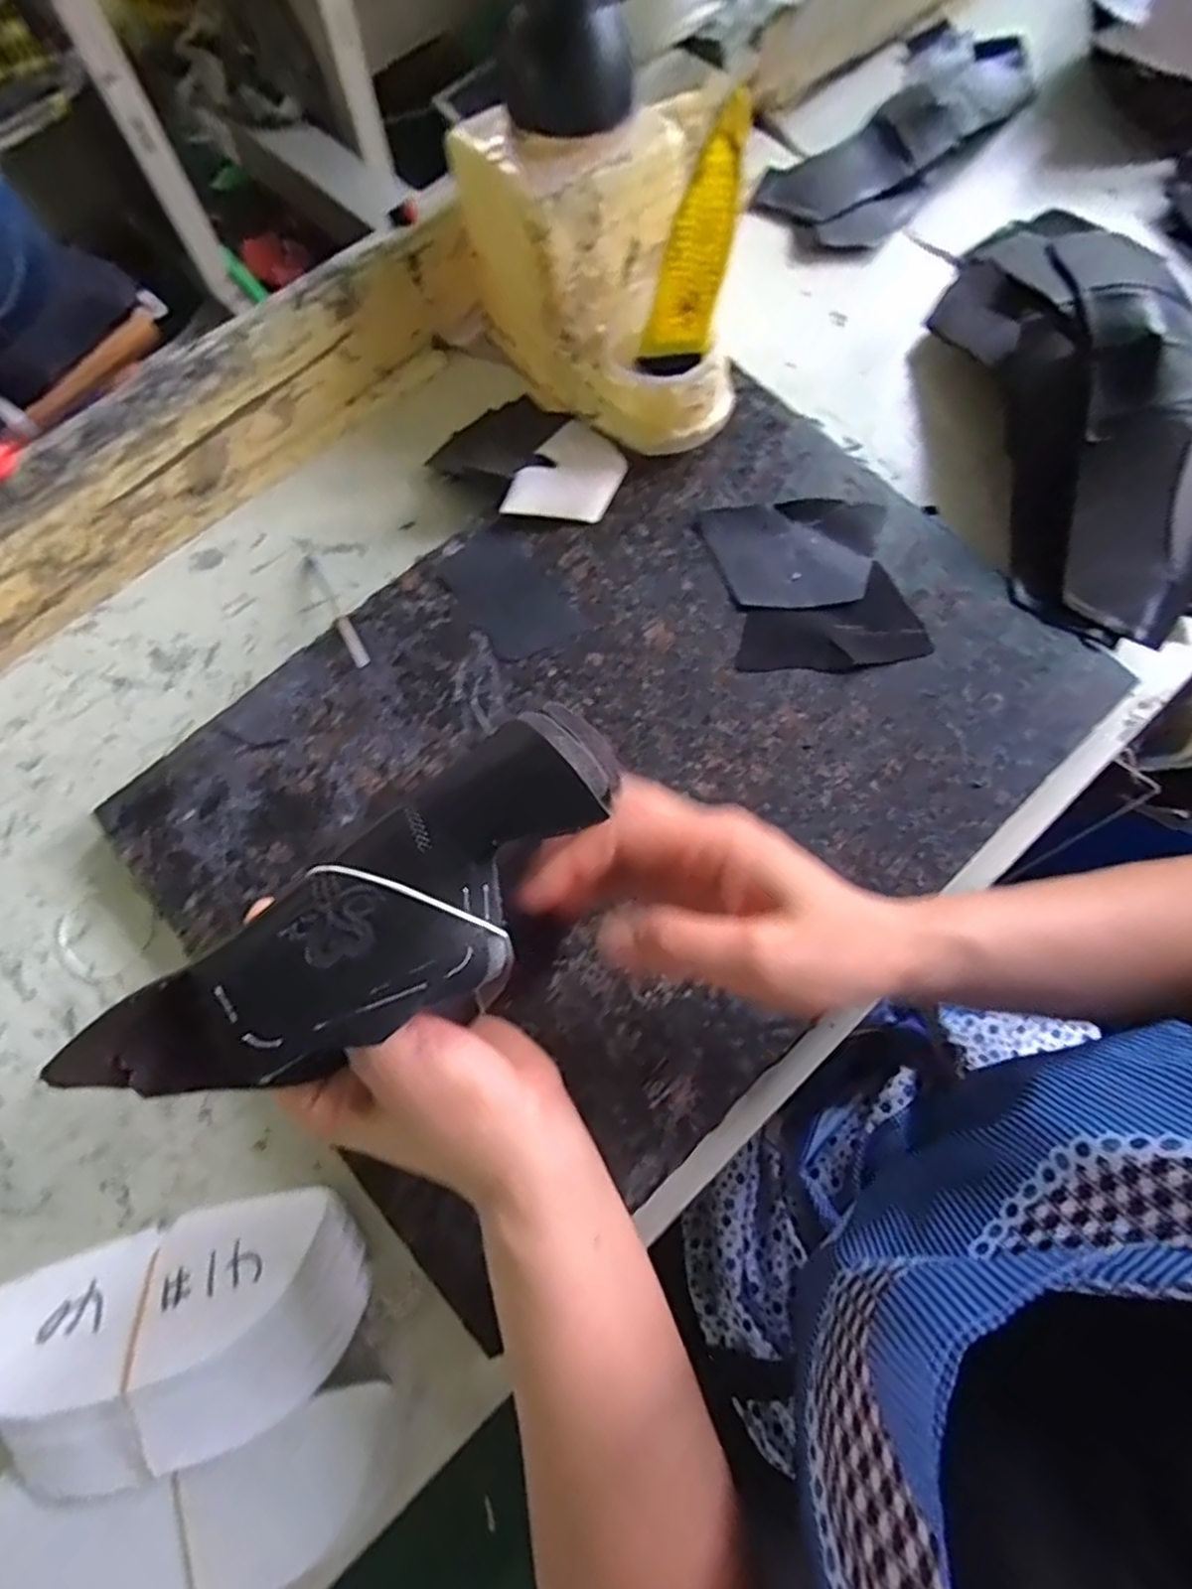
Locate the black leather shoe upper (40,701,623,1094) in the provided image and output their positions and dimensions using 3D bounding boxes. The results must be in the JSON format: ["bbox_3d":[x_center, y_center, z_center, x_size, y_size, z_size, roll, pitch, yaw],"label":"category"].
[{"bbox_3d":[-0.070,0.047,0.241,0.201,0.020,0.073,-39,76,-16],"label":"black leather shoe upper"}]

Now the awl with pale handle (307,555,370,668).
[{"bbox_3d":[-0.162,-0.115,0.432,0.009,0.010,0.115,-30,55,-7],"label":"awl with pale handle"}]

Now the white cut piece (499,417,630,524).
[{"bbox_3d":[-0.018,-0.200,0.445,0.058,0.010,0.077,37,78,11],"label":"white cut piece"}]

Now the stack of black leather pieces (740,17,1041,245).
[{"bbox_3d":[0.240,-0.525,0.539,0.107,0.021,0.259,38,78,12],"label":"stack of black leather pieces"}]

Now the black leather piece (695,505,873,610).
[{"bbox_3d":[0.115,-0.145,0.429,0.102,0.006,0.065,7,77,6],"label":"black leather piece"}]

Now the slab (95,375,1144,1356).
[{"bbox_3d":[0.014,-0.023,0.405,0.482,0.026,0.348,-41,77,-10],"label":"slab"}]

